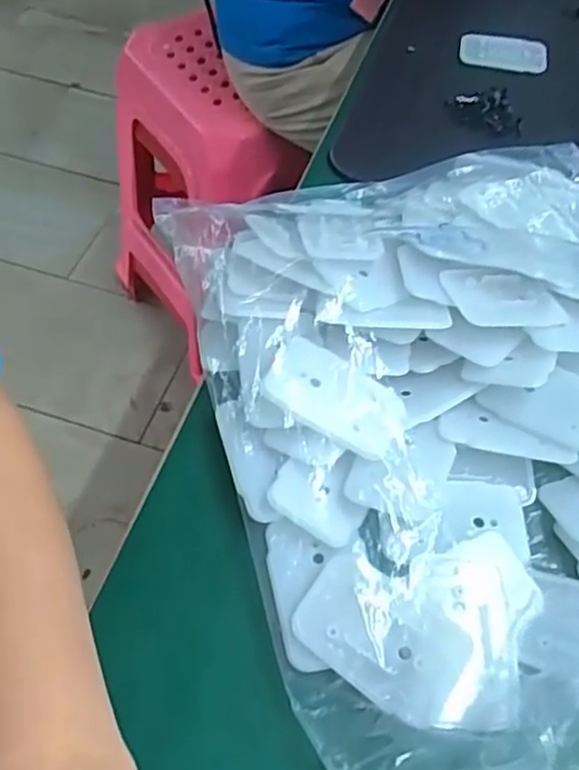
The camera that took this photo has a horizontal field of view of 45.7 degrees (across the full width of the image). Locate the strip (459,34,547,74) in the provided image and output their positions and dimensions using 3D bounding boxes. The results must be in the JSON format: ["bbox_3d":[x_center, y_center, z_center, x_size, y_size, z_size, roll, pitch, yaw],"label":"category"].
[{"bbox_3d":[0.176,-0.273,0.565,0.070,0.010,0.039,20,54,10],"label":"strip"}]

